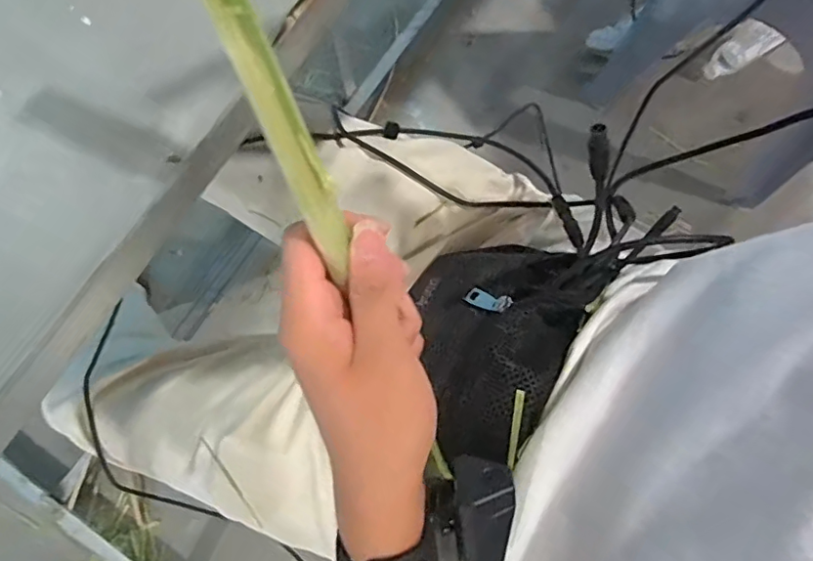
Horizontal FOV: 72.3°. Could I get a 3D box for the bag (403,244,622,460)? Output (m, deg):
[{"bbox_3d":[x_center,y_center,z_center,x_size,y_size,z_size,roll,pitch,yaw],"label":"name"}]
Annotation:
[{"bbox_3d":[0.053,0.033,0.392,0.114,0.080,0.171,29,80,9],"label":"bag"}]

